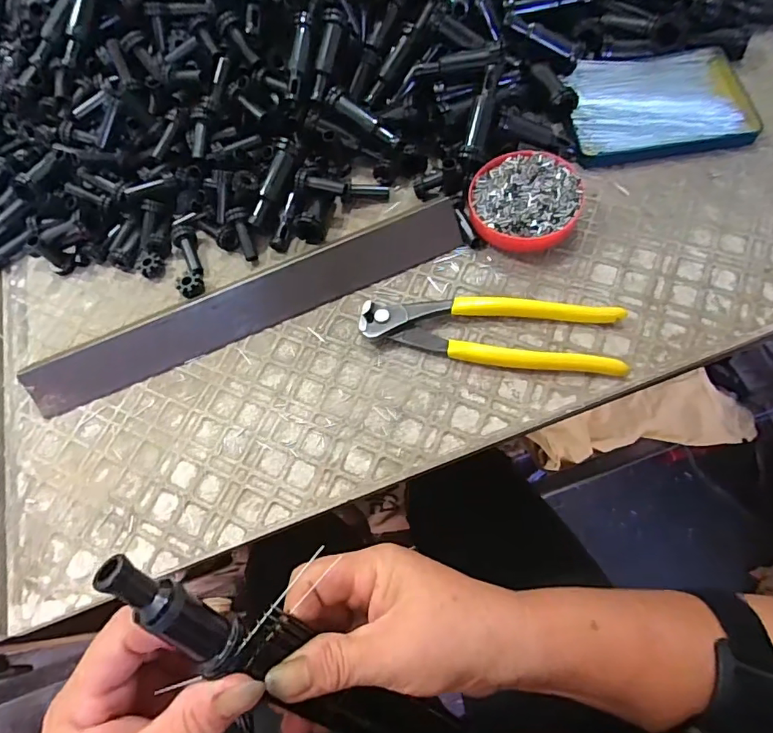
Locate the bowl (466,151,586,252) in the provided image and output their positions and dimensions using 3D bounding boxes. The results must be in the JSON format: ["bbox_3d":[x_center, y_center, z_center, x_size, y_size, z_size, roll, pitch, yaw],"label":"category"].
[{"bbox_3d":[0.098,-0.118,0.351,0.075,0.023,0.077,-2,67,6],"label":"bowl"}]

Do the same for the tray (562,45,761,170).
[{"bbox_3d":[0.211,-0.206,0.382,0.131,0.011,0.103,-5,67,5],"label":"tray"}]

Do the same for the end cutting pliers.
[{"bbox_3d":[0.067,-0.026,0.320,0.165,0.021,0.049,5,68,9],"label":"end cutting pliers"}]

